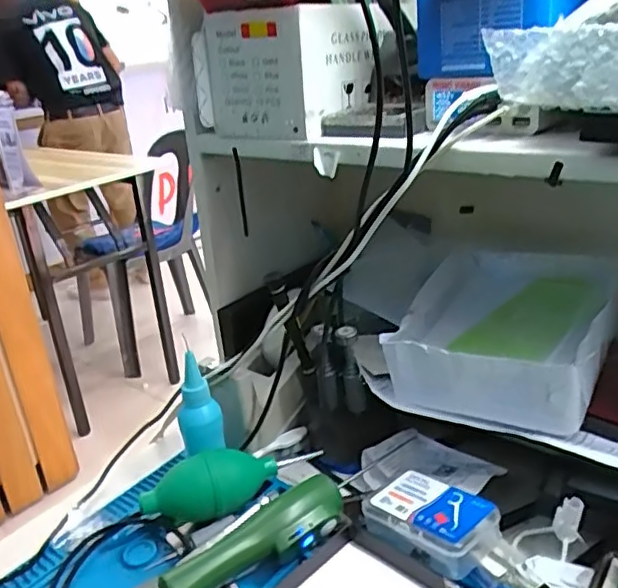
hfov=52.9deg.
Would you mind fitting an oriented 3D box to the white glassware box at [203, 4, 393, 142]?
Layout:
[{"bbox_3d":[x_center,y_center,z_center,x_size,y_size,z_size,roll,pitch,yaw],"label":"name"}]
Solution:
[{"bbox_3d":[-0.013,-0.178,0.494,0.099,0.090,0.111,16,33,40],"label":"white glassware box"}]

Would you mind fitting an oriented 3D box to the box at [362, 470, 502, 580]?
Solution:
[{"bbox_3d":[0.082,0.157,0.426,0.056,0.037,0.084,-24,30,-37],"label":"box"}]

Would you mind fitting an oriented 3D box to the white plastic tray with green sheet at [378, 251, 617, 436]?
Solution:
[{"bbox_3d":[0.156,0.029,0.490,0.140,0.065,0.172,10,27,31],"label":"white plastic tray with green sheet"}]

